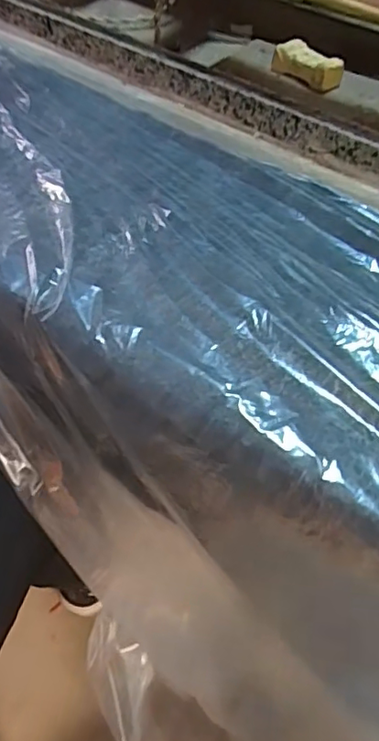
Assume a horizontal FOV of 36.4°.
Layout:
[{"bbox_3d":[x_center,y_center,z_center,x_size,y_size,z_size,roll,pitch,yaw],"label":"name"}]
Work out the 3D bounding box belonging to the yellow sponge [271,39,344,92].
[{"bbox_3d":[0.086,-0.226,0.425,0.053,0.021,0.017,33,60,20],"label":"yellow sponge"}]

